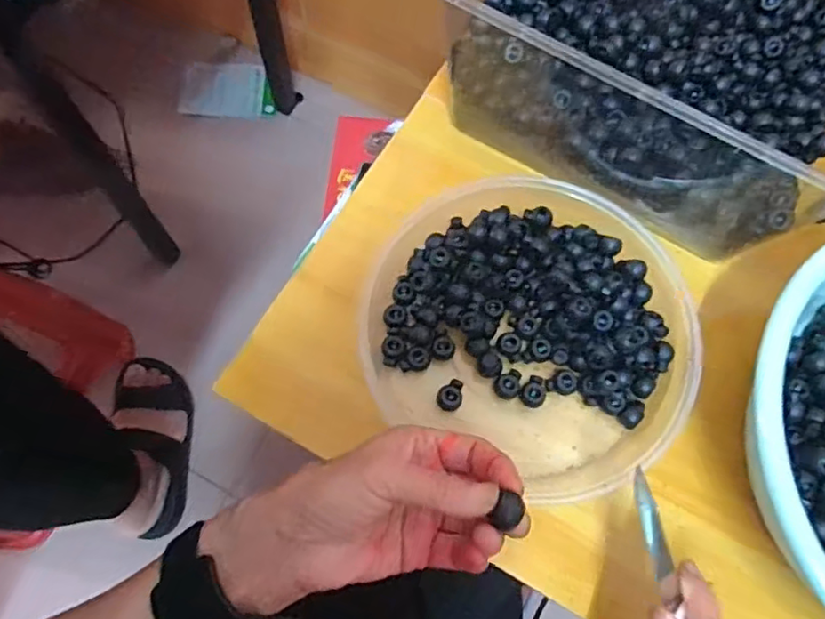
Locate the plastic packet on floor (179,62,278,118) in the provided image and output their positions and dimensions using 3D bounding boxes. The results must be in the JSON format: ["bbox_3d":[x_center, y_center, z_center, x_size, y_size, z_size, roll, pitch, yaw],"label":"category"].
[{"bbox_3d":[-0.349,-0.412,1.130,0.169,0.017,0.094,0,93,-4],"label":"plastic packet on floor"}]

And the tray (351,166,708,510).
[{"bbox_3d":[0.083,0.010,0.428,0.228,0.041,0.215,30,73,8],"label":"tray"}]

